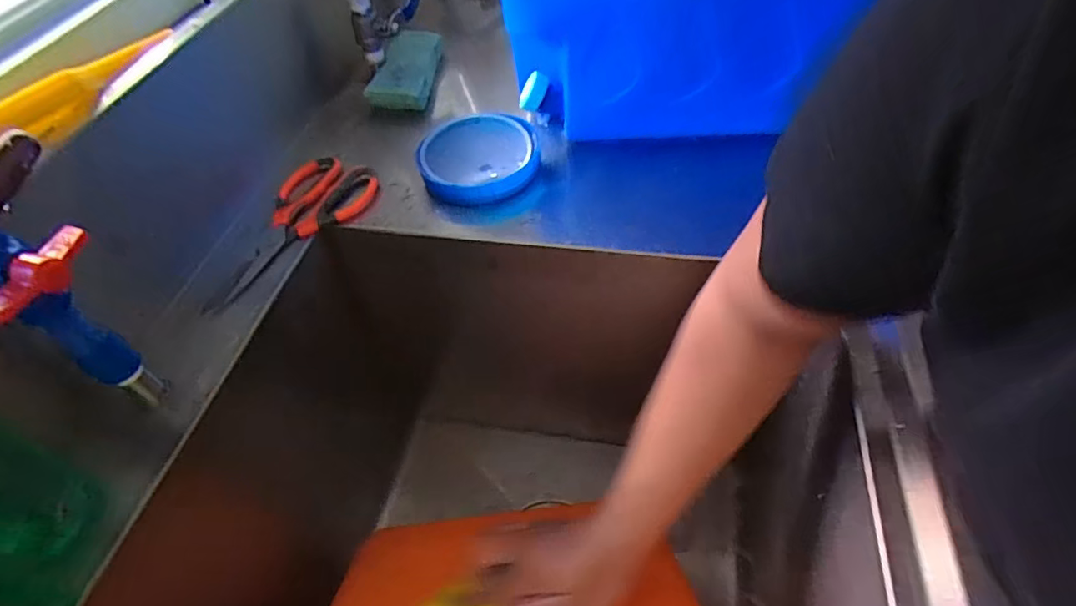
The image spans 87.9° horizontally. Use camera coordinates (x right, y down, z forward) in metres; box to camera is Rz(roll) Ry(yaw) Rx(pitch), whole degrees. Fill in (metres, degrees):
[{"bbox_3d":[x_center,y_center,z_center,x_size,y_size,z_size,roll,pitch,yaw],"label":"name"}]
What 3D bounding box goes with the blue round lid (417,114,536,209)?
[{"bbox_3d":[-0.059,-0.146,0.567,0.116,0.032,0.116,-2,50,2],"label":"blue round lid"}]

